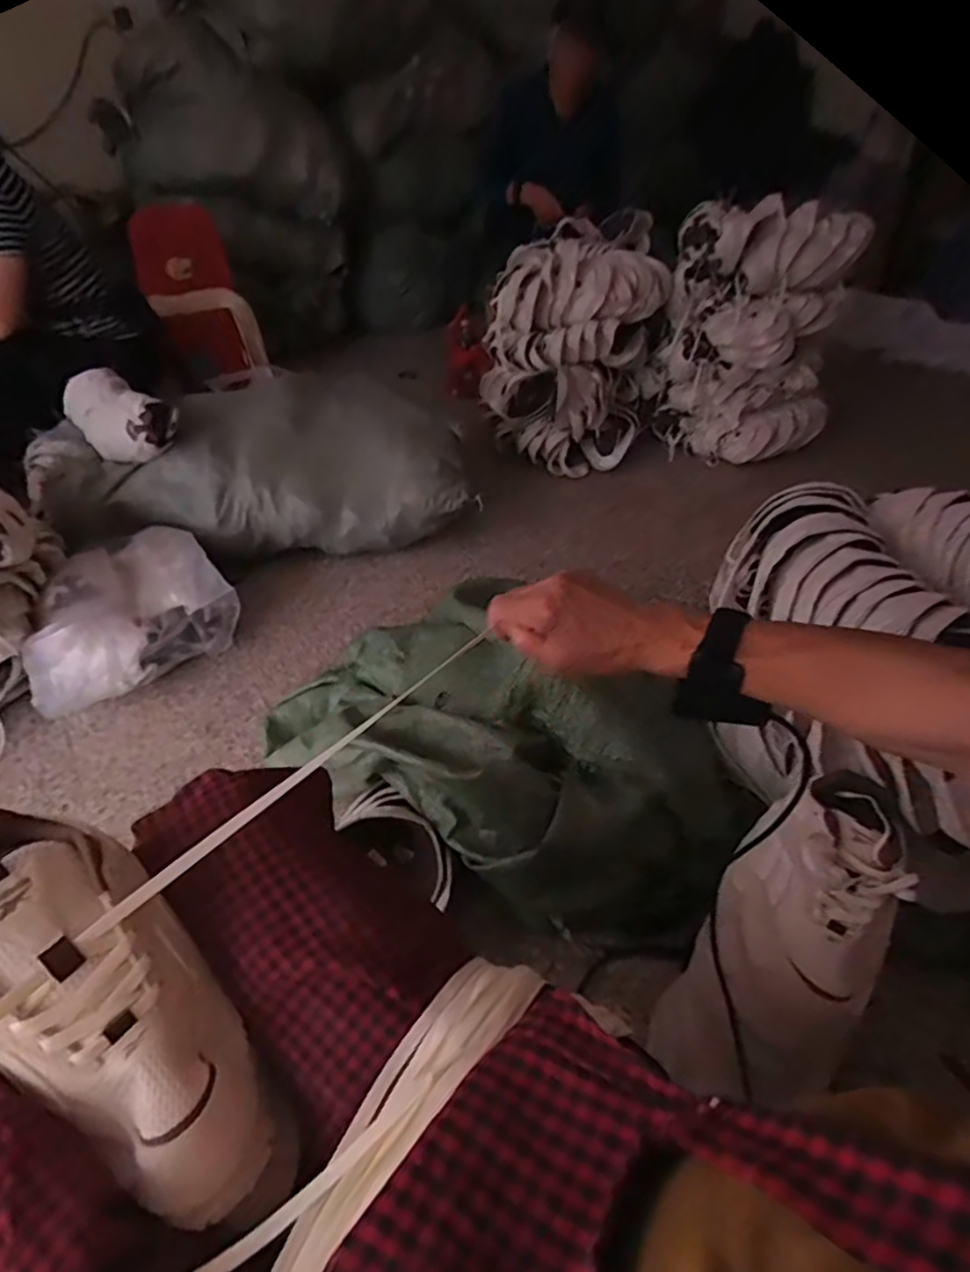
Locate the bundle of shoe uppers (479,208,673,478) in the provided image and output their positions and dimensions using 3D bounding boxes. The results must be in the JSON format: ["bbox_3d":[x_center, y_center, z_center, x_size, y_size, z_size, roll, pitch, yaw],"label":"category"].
[{"bbox_3d":[0.222,-0.713,1.689,0.449,0.514,0.304,-1,39,4],"label":"bundle of shoe uppers"}]

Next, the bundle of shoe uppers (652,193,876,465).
[{"bbox_3d":[0.653,-0.735,1.627,0.416,0.575,0.303,9,41,15],"label":"bundle of shoe uppers"}]

